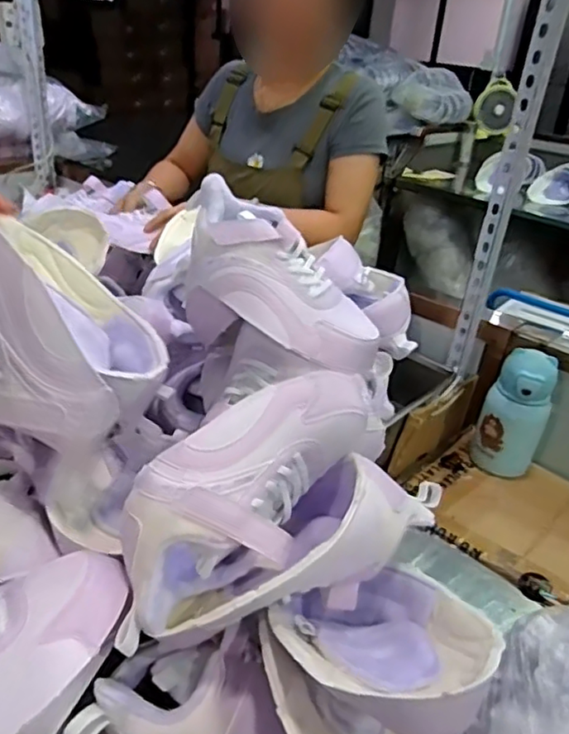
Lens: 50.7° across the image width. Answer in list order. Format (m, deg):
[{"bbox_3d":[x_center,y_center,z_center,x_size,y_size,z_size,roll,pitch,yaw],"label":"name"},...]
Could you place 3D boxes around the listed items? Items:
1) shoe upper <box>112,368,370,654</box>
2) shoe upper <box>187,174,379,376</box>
[{"bbox_3d":[-0.034,0.096,0.463,0.257,0.110,0.103,-45,49,-17],"label":"shoe upper"},{"bbox_3d":[-0.010,-0.077,0.601,0.233,0.091,0.087,44,38,4],"label":"shoe upper"}]

